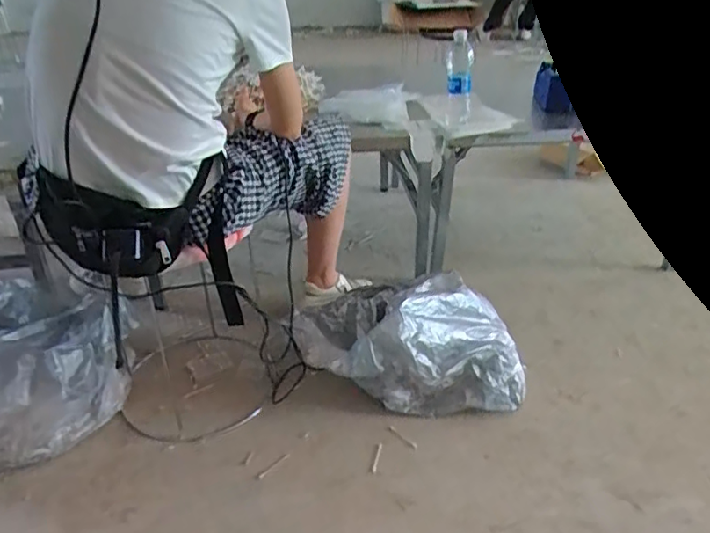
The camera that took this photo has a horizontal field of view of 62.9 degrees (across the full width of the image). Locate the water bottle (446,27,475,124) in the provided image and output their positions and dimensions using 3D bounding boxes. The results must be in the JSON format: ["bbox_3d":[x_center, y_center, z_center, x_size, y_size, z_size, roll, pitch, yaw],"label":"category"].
[{"bbox_3d":[0.260,-0.463,1.464,0.068,0.229,0.067,4,32,8],"label":"water bottle"}]

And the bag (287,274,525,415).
[{"bbox_3d":[0.122,0.154,1.320,0.501,0.225,0.317,-4,32,-4],"label":"bag"}]

